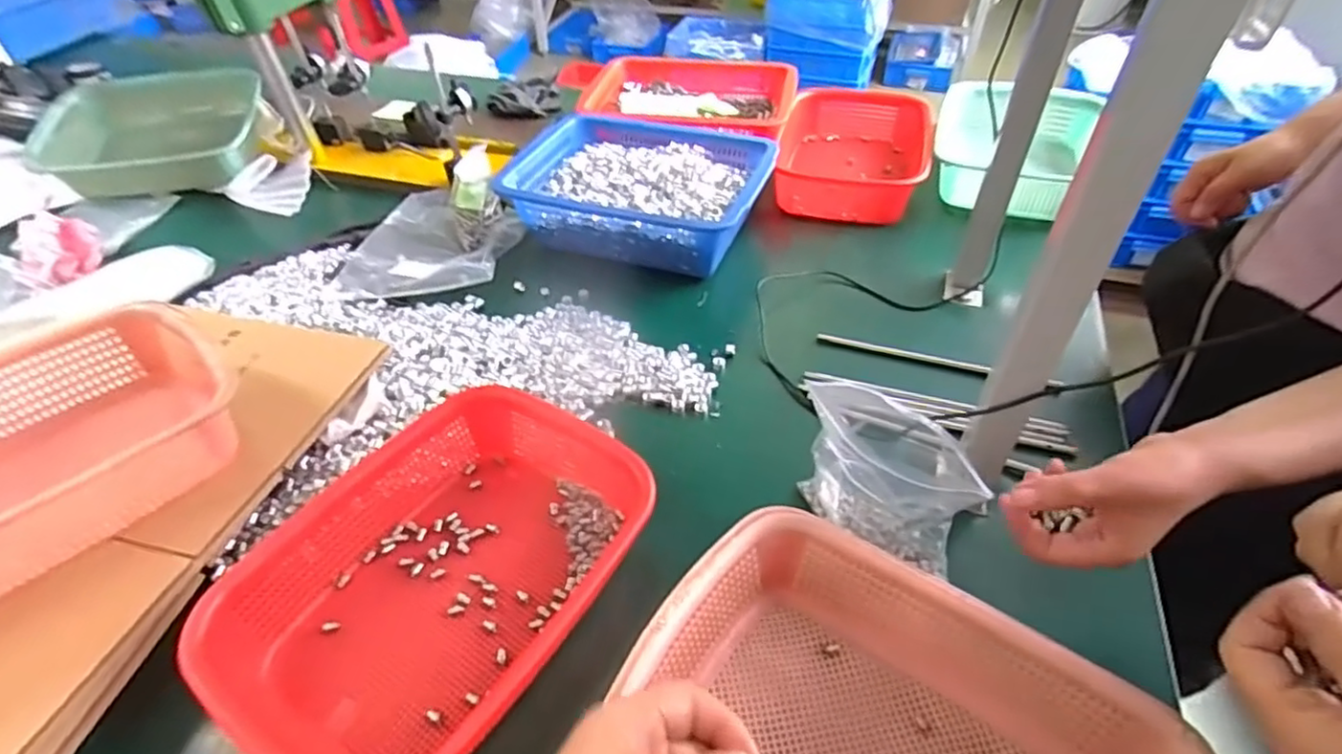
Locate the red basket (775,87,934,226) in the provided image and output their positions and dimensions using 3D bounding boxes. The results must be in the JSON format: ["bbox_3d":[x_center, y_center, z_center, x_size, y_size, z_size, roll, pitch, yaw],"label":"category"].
[{"bbox_3d":[0.272,-0.340,0.999,0.208,0.076,0.300,10,45,13],"label":"red basket"}]

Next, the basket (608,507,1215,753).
[{"bbox_3d":[0.133,0.218,0.388,0.297,0.084,0.186,29,52,29],"label":"basket"}]

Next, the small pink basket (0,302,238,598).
[{"bbox_3d":[-0.496,0.070,0.487,0.217,0.084,0.308,32,54,31],"label":"small pink basket"}]

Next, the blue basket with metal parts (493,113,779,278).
[{"bbox_3d":[-0.030,-0.247,0.888,0.316,0.102,0.248,15,46,17],"label":"blue basket with metal parts"}]

